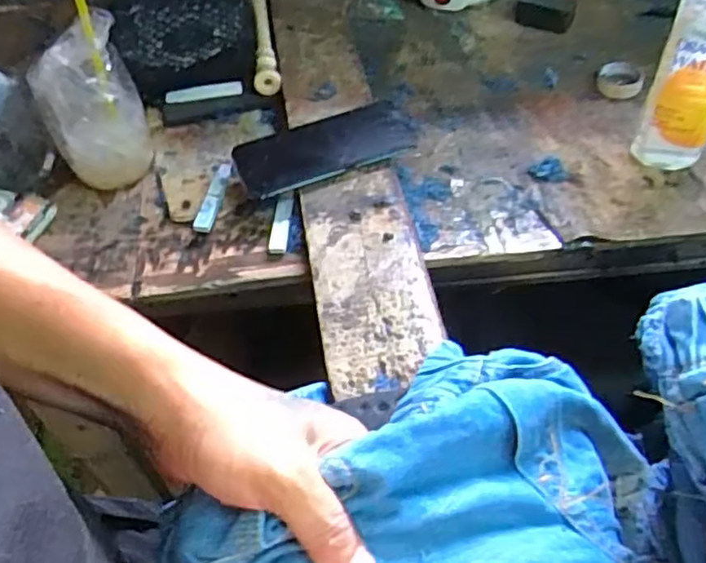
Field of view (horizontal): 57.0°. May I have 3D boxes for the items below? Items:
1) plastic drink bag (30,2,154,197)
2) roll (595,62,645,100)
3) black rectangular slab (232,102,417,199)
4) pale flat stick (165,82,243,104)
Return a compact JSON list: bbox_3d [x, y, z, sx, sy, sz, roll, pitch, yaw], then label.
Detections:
[{"bbox_3d":[-0.242,-0.163,0.609,0.090,0.130,0.055,-31,58,-18],"label":"plastic drink bag"},{"bbox_3d":[0.292,-0.219,0.712,0.048,0.014,0.049,-2,54,2],"label":"roll"},{"bbox_3d":[-0.028,-0.128,0.619,0.165,0.013,0.075,-20,56,-11],"label":"black rectangular slab"},{"bbox_3d":[-0.168,-0.212,0.732,0.086,0.011,0.010,-9,54,-3],"label":"pale flat stick"}]

